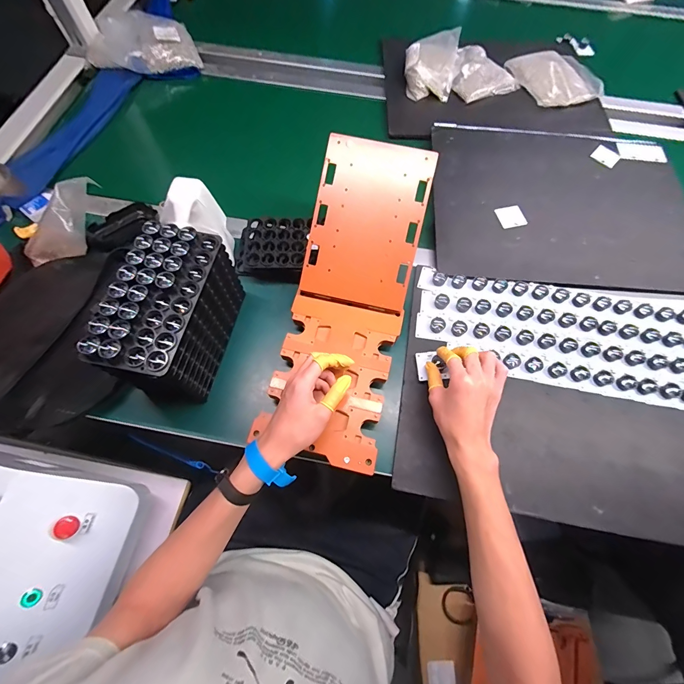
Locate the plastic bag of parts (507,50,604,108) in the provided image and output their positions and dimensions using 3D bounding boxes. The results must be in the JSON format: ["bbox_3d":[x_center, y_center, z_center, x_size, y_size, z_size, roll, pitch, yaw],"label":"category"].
[{"bbox_3d":[0.483,-0.602,0.758,0.170,0.026,0.174,-18,70,-8],"label":"plastic bag of parts"}]

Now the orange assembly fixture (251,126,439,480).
[{"bbox_3d":[0.010,-0.066,0.487,0.174,0.066,0.449,8,85,3],"label":"orange assembly fixture"}]

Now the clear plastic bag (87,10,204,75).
[{"bbox_3d":[-0.471,-0.690,0.785,0.247,0.051,0.166,-17,69,-7],"label":"clear plastic bag"}]

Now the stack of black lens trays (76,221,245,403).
[{"bbox_3d":[-0.222,-0.030,0.454,0.095,0.149,0.204,12,69,4],"label":"stack of black lens trays"}]

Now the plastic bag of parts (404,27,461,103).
[{"bbox_3d":[0.204,-0.634,0.762,0.119,0.046,0.178,14,69,5],"label":"plastic bag of parts"}]

